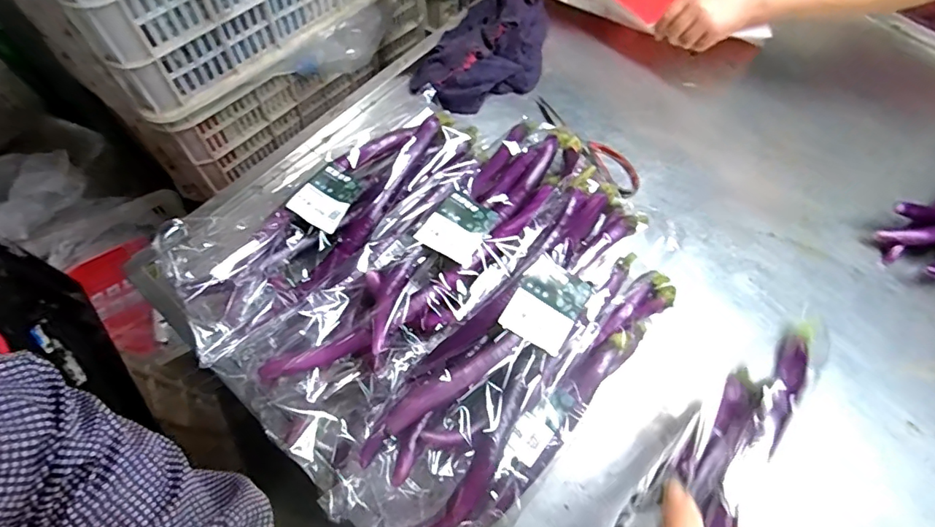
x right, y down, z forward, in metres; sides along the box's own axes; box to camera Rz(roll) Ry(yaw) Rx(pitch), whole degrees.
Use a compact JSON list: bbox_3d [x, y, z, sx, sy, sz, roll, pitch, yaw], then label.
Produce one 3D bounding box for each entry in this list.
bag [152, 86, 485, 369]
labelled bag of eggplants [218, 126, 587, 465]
[{"bbox_3d":[-0.142,-0.065,0.565,0.136,0.078,0.408,39,69,15],"label":"bag"},{"bbox_3d":[-0.032,-0.008,0.533,0.147,0.081,0.461,42,70,16],"label":"labelled bag of eggplants"}]

